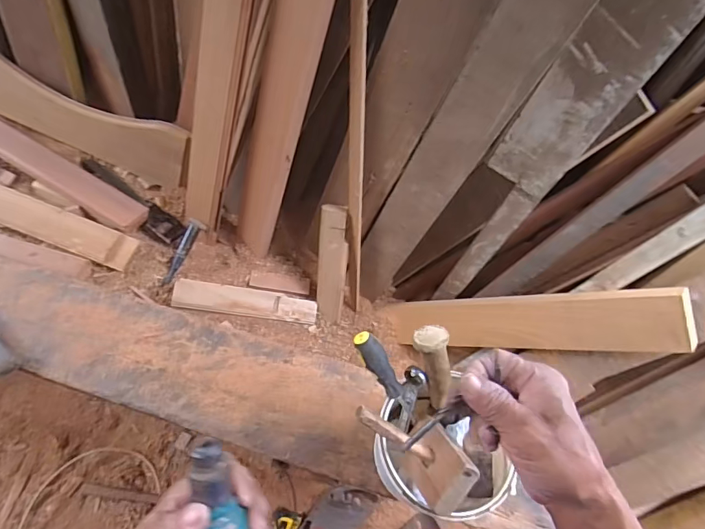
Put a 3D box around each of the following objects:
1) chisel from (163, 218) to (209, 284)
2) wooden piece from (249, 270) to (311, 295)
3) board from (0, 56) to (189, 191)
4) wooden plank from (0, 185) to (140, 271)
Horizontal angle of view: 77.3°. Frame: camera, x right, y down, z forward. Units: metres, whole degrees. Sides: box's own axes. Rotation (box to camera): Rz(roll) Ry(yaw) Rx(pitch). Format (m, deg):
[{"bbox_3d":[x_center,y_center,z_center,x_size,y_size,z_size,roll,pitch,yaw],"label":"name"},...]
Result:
[{"bbox_3d":[-0.431,-0.033,1.126,0.043,0.029,0.175,26,86,11],"label":"chisel"},{"bbox_3d":[-0.196,0.049,1.194,0.159,0.010,0.045,9,83,-13],"label":"wooden piece"},{"bbox_3d":[-0.742,-0.399,1.137,0.646,0.037,0.178,24,107,-11],"label":"board"},{"bbox_3d":[-0.879,-0.152,1.084,0.699,0.034,0.096,22,67,-4],"label":"wooden plank"}]

